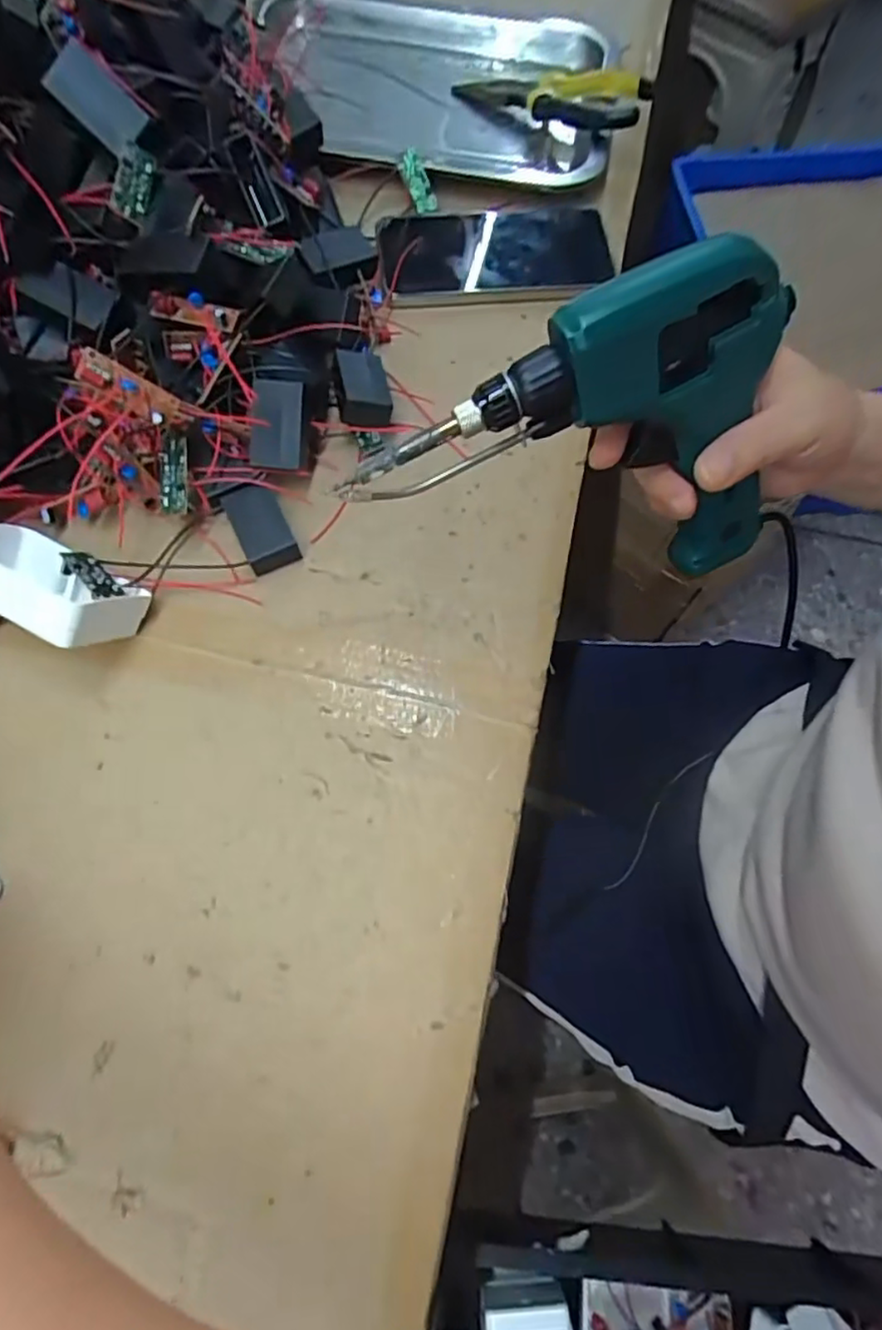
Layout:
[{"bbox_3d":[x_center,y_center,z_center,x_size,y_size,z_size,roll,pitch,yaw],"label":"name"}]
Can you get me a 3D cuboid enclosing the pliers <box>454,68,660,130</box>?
[{"bbox_3d":[0.084,-0.451,0.504,0.157,0.020,0.063,22,69,20],"label":"pliers"}]

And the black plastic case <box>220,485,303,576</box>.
[{"bbox_3d":[-0.102,-0.079,0.364,0.028,0.022,0.046,-25,71,-11],"label":"black plastic case"}]

